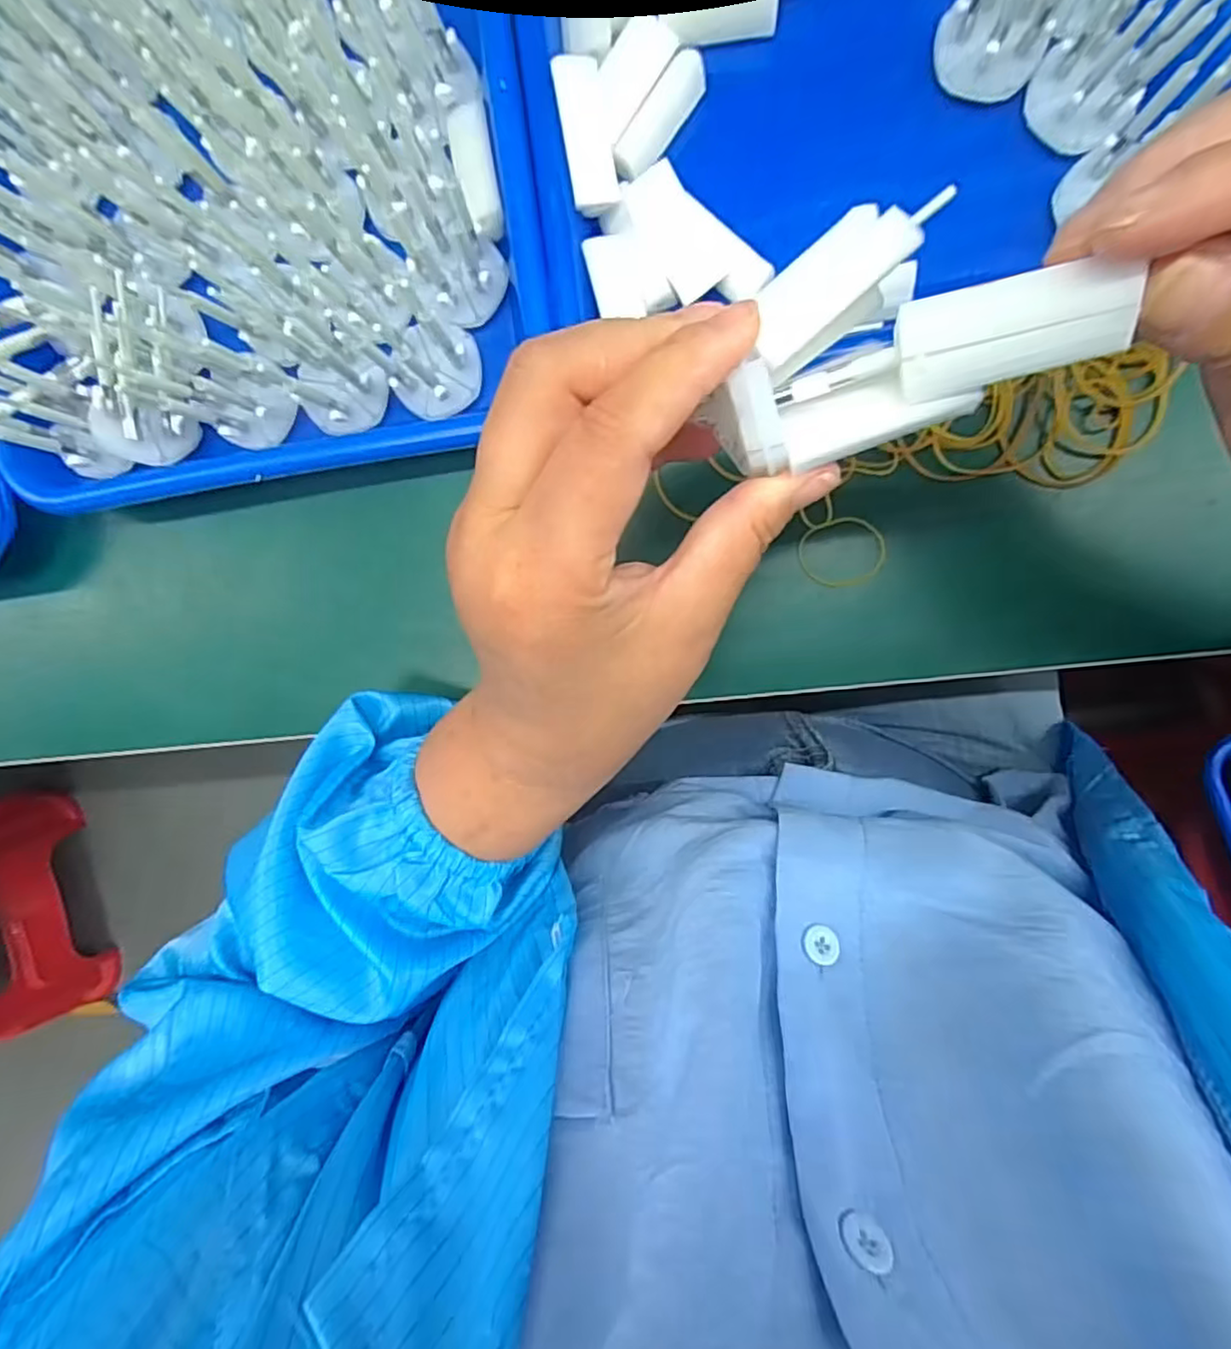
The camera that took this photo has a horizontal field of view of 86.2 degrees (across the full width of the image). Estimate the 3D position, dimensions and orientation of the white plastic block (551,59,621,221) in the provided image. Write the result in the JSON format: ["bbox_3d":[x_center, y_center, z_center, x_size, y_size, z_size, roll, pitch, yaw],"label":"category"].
[{"bbox_3d":[-0.011,-0.203,0.249,0.017,0.013,0.047,-9,111,6],"label":"white plastic block"}]

